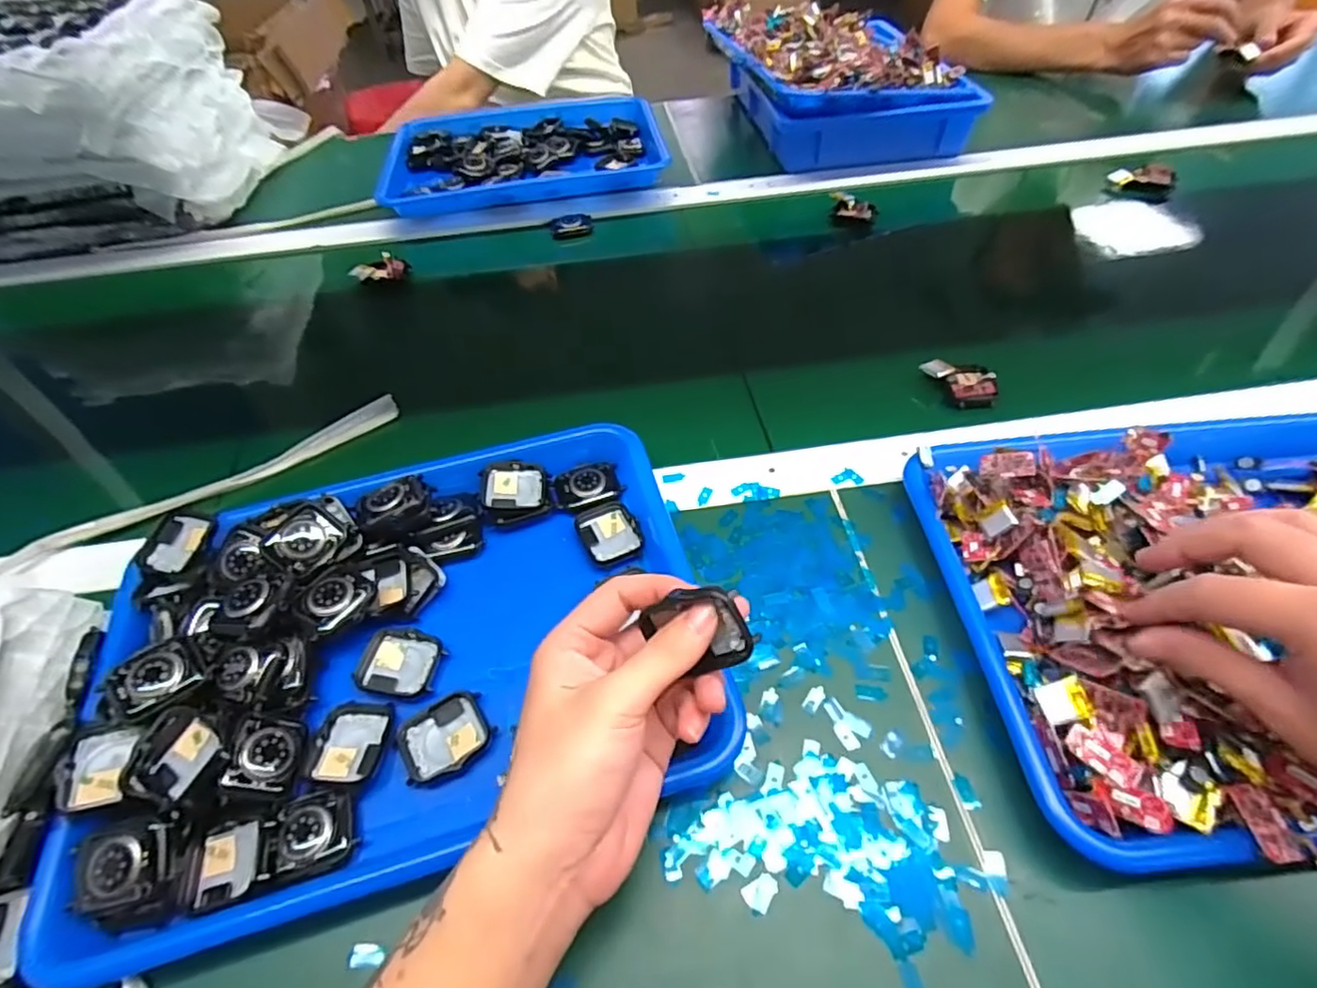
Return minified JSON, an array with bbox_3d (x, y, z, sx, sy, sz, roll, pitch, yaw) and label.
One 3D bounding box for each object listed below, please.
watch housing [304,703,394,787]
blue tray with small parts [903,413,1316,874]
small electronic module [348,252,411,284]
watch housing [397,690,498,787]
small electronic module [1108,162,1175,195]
[{"bbox_3d":[-0.163,0.132,0.333,0.037,0.010,0.044,0,51,3],"label":"watch housing"},{"bbox_3d":[0.327,0.060,0.359,0.313,0.063,0.257,-7,51,-3],"label":"blue tray with small parts"},{"bbox_3d":[-0.287,-0.233,0.646,0.055,0.020,0.029,-12,52,-7],"label":"small electronic module"},{"bbox_3d":[-0.114,0.130,0.334,0.046,0.007,0.038,-26,54,-17],"label":"watch housing"},{"bbox_3d":[0.550,-0.356,0.711,0.062,0.042,0.020,20,54,14],"label":"small electronic module"}]

